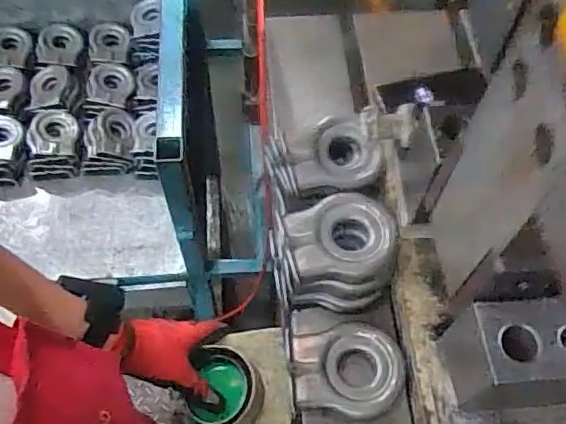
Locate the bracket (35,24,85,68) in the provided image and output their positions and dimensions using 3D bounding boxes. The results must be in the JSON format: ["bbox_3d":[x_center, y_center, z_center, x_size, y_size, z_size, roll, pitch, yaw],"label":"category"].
[{"bbox_3d":[-0.520,-0.385,1.327,0.099,0.031,0.115,3,61,-1],"label":"bracket"}]

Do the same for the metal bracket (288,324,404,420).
[{"bbox_3d":[0.069,0.172,0.609,0.116,0.038,0.095,-6,61,-6],"label":"metal bracket"}]

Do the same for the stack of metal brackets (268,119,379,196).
[{"bbox_3d":[0.047,-0.064,0.680,0.123,0.046,0.086,-5,61,-5],"label":"stack of metal brackets"}]

